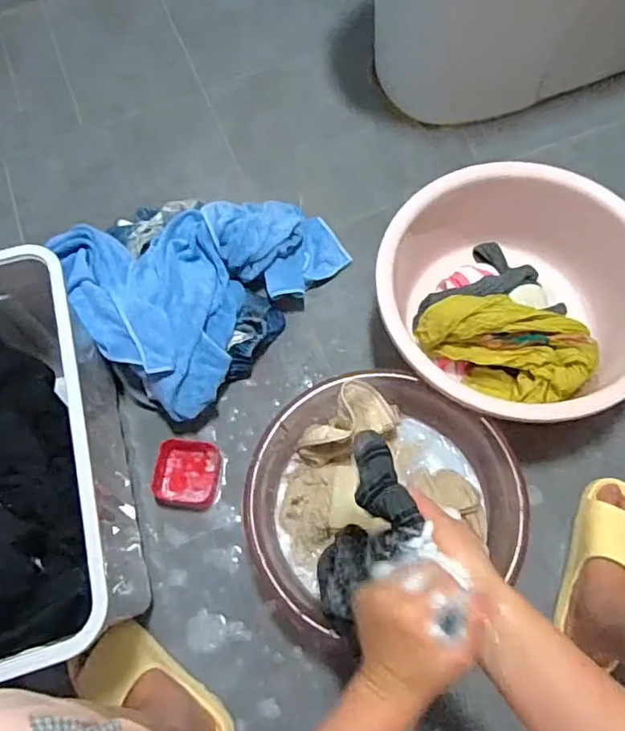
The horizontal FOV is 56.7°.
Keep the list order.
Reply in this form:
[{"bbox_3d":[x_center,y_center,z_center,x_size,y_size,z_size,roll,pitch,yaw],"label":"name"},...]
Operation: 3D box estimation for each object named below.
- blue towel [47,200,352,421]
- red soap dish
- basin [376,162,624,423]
[{"bbox_3d":[-0.199,-0.170,0.943,0.360,0.121,0.412,35,73,15],"label":"blue towel"},{"bbox_3d":[-0.190,0.163,0.877,0.098,0.025,0.104,7,68,5],"label":"red soap dish"},{"bbox_3d":[0.296,-0.098,0.874,0.386,0.167,0.385,-1,68,2],"label":"basin"}]

